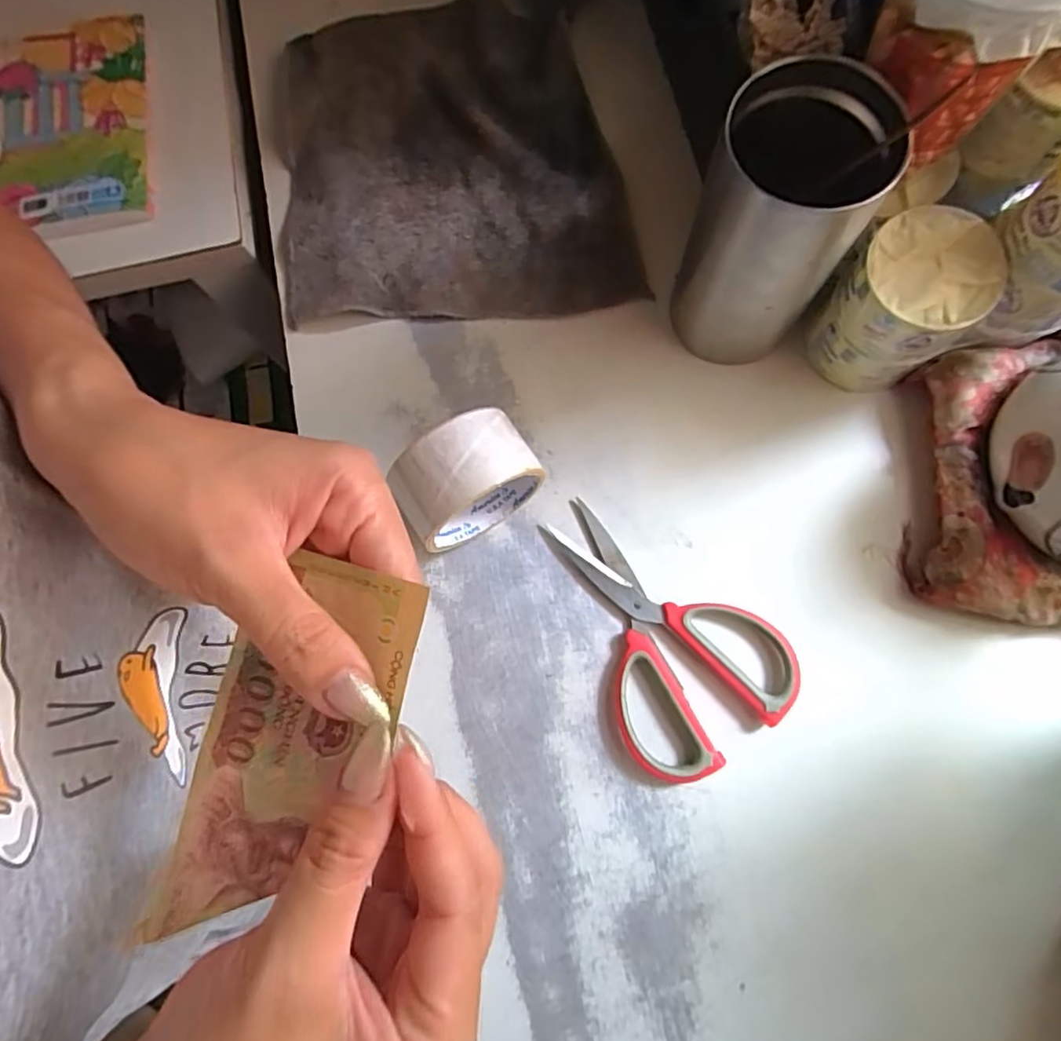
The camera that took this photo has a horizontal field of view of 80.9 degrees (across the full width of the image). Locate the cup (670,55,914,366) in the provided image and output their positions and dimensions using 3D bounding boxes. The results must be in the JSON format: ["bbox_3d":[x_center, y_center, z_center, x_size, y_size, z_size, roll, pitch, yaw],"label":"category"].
[{"bbox_3d":[0.140,-0.167,0.374,0.085,0.165,0.082,0,78,1],"label":"cup"}]

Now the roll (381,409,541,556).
[{"bbox_3d":[-0.039,-0.023,0.386,0.081,0.085,0.048,-33,79,-5],"label":"roll"}]

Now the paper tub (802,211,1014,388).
[{"bbox_3d":[0.226,-0.132,0.395,0.068,0.102,0.077,-44,81,-7],"label":"paper tub"}]

